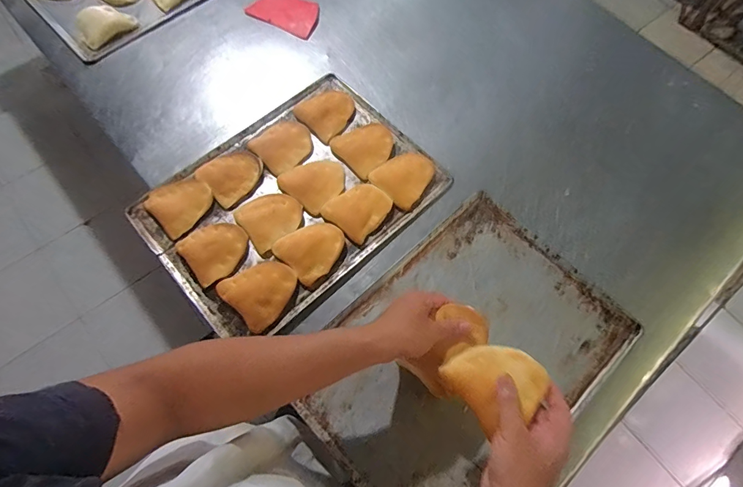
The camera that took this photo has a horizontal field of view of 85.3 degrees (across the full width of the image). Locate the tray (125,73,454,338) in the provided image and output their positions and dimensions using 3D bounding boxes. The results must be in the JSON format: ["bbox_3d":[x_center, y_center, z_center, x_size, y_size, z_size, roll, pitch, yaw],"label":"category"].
[{"bbox_3d":[-0.129,-0.082,0.669,0.445,0.035,0.325,-39,75,-20],"label":"tray"}]

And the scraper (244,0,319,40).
[{"bbox_3d":[-0.179,-0.478,0.831,0.140,0.010,0.097,19,71,0],"label":"scraper"}]

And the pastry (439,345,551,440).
[{"bbox_3d":[0.142,0.149,0.445,0.100,0.035,0.088,-29,73,-13],"label":"pastry"}]

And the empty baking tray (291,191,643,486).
[{"bbox_3d":[0.132,0.157,0.585,0.447,0.023,0.317,-39,75,-20],"label":"empty baking tray"}]

